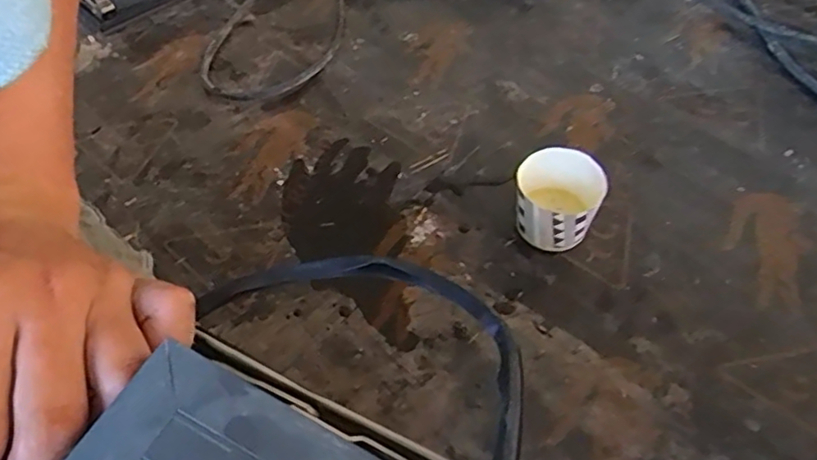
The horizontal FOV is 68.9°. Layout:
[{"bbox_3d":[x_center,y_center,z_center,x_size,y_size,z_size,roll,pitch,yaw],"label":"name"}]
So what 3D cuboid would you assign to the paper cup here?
[{"bbox_3d":[0.105,-0.020,0.423,0.057,0.050,0.058,-1,51,1],"label":"paper cup"}]

